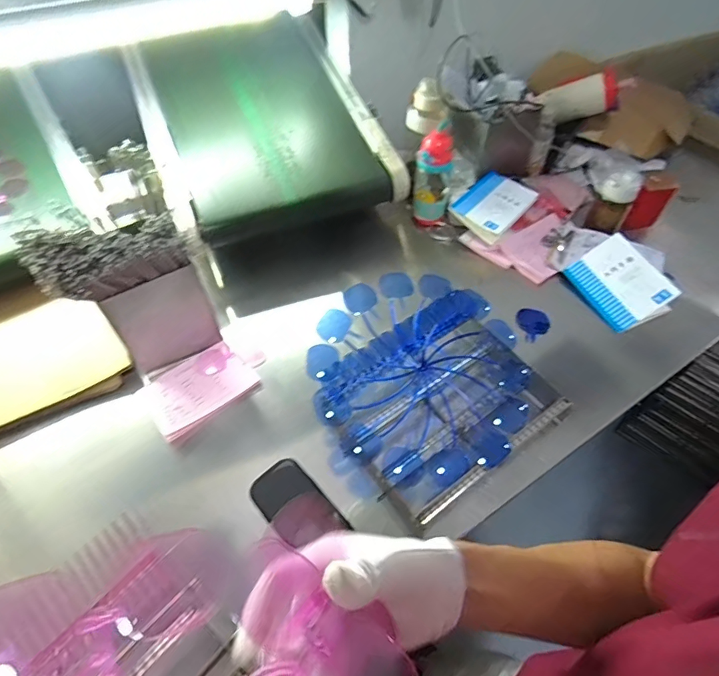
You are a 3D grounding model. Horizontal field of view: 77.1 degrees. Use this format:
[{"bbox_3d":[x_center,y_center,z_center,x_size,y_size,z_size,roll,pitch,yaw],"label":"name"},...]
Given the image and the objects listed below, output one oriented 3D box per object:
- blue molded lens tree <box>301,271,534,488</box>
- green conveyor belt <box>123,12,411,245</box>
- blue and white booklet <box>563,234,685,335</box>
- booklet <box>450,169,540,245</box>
[{"bbox_3d":[0.126,0.043,0.746,0.371,0.109,0.371,3,71,-9],"label":"blue molded lens tree"},{"bbox_3d":[-0.204,-0.483,0.998,0.452,0.103,0.532,-20,74,-14],"label":"green conveyor belt"},{"bbox_3d":[0.511,-0.106,0.886,0.130,0.023,0.173,-43,67,22],"label":"blue and white booklet"},{"bbox_3d":[0.295,-0.301,0.999,0.134,0.028,0.186,39,72,21],"label":"booklet"}]

